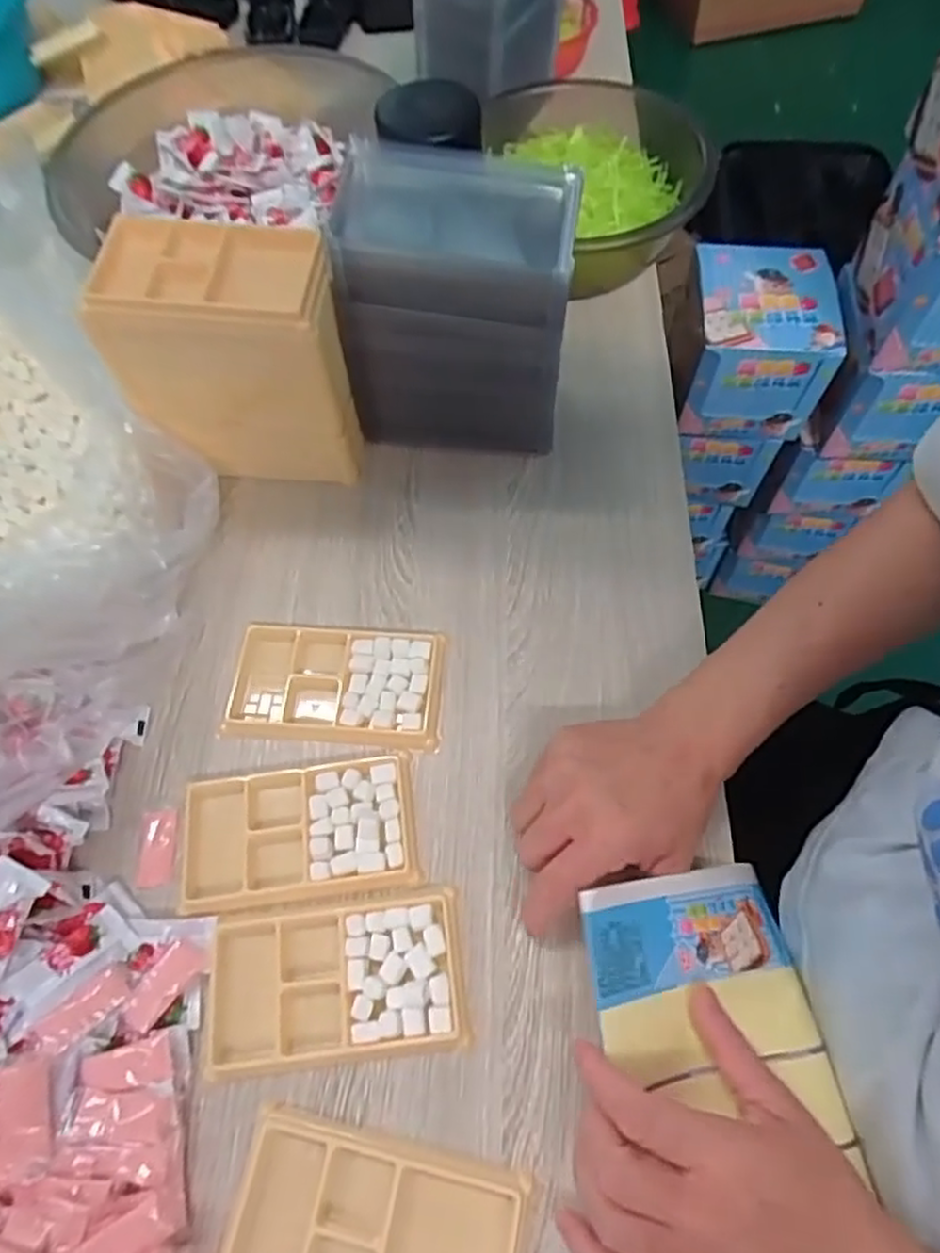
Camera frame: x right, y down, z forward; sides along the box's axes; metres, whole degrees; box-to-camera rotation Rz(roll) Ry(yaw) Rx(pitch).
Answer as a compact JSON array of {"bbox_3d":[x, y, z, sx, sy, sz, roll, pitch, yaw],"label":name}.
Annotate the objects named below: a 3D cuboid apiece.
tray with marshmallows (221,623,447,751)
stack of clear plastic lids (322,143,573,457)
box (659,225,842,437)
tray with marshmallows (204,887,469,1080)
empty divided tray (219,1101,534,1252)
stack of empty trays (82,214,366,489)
[{"bbox_3d":[-0.085,0.036,0.448,0.132,0.011,0.077,3,63,5],"label":"tray with marshmallows"},{"bbox_3d":[-0.006,-0.208,0.478,0.141,0.170,0.101,5,63,6],"label":"stack of clear plastic lids"},{"bbox_3d":[0.316,-0.323,0.799,0.146,0.131,0.164,2,63,3],"label":"box"},{"bbox_3d":[-0.070,0.184,0.371,0.132,0.011,0.074,-7,62,0],"label":"tray with marshmallows"},{"bbox_3d":[-0.044,0.276,0.321,0.132,0.011,0.075,10,64,9],"label":"empty divided tray"},{"bbox_3d":[-0.147,-0.173,0.477,0.140,0.156,0.077,3,63,5],"label":"stack of empty trays"}]

